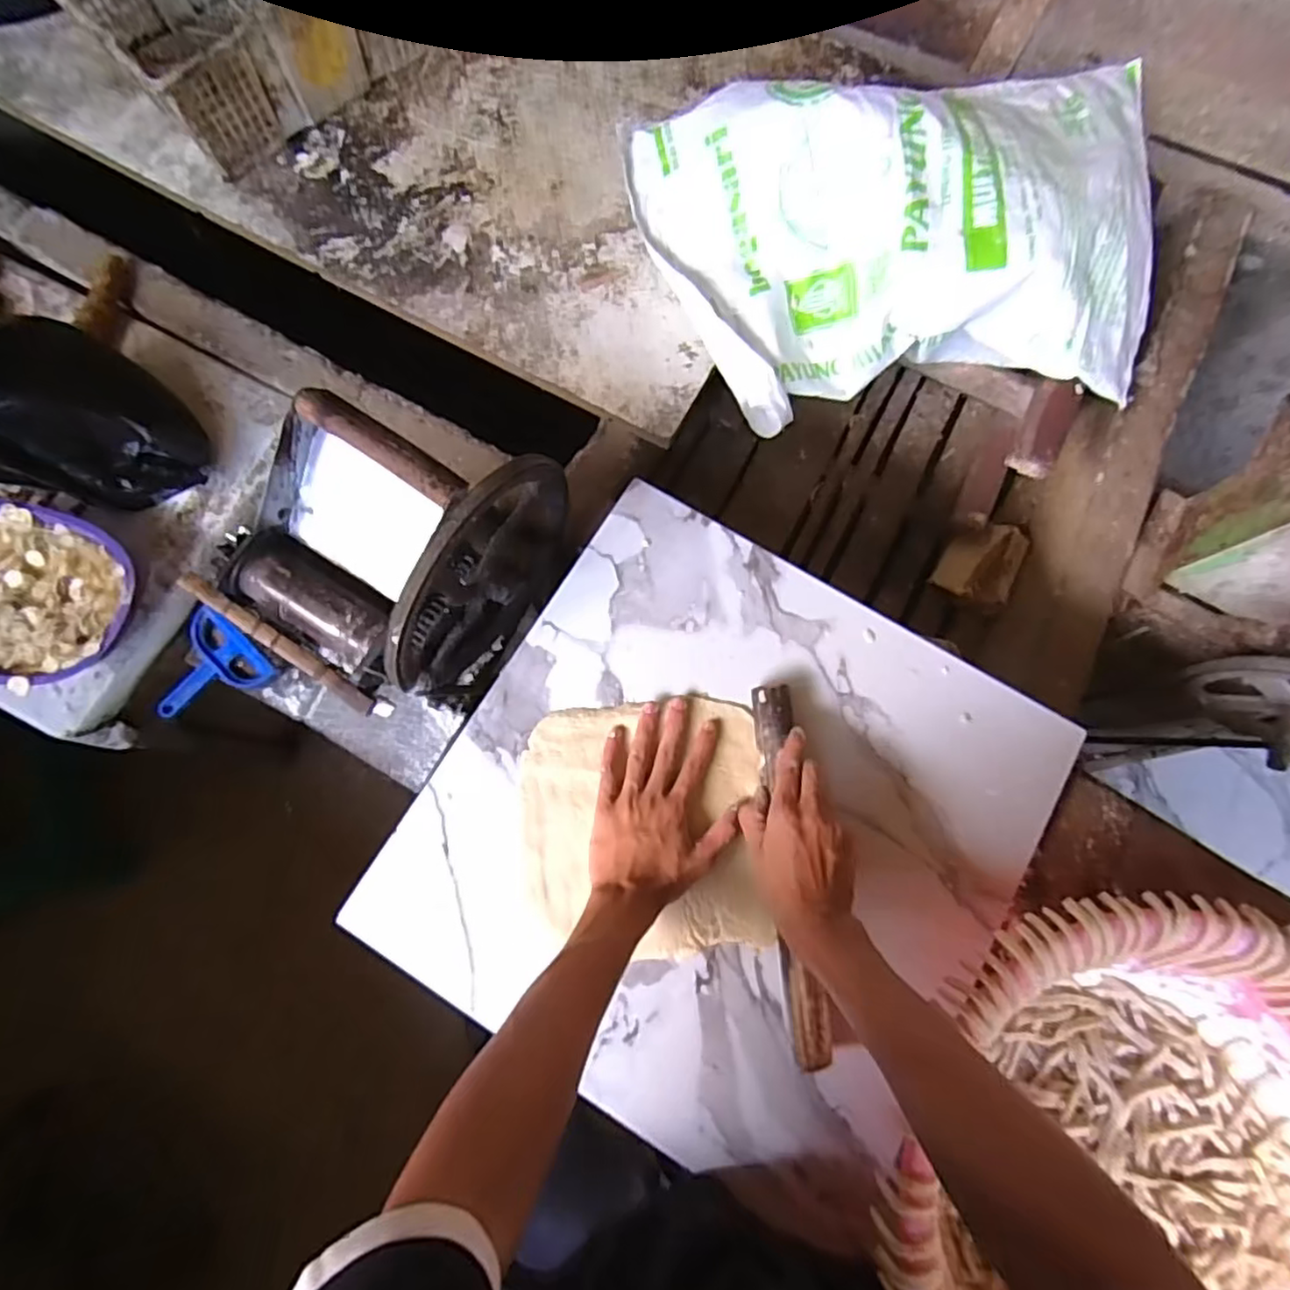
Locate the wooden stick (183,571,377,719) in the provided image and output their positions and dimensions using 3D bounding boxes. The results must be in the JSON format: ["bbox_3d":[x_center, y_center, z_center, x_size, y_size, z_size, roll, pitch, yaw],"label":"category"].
[{"bbox_3d":[-0.353,-0.002,0.630,0.226,0.018,0.019,33,80,6],"label":"wooden stick"}]

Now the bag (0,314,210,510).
[{"bbox_3d":[-0.753,-0.293,0.786,0.264,0.286,0.189,-24,79,-5],"label":"bag"}]

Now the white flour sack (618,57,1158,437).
[{"bbox_3d":[0.341,-0.536,0.862,0.680,0.165,0.426,-8,78,-2],"label":"white flour sack"}]

